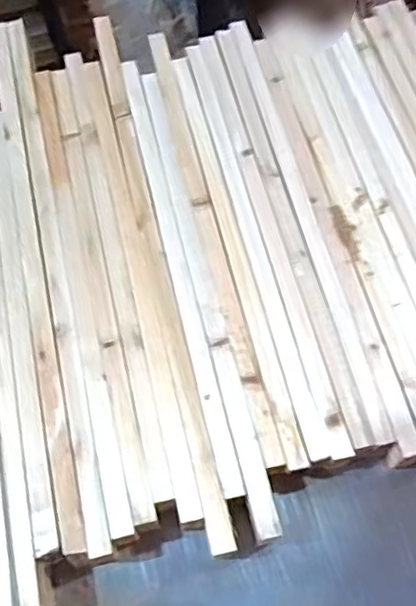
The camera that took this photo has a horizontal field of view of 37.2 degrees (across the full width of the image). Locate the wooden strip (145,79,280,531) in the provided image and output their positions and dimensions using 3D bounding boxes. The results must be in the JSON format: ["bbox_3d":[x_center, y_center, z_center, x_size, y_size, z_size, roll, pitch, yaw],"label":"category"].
[{"bbox_3d":[-0.009,-0.035,0.583,0.020,0.040,0.489,-12,70,-6],"label":"wooden strip"}]

